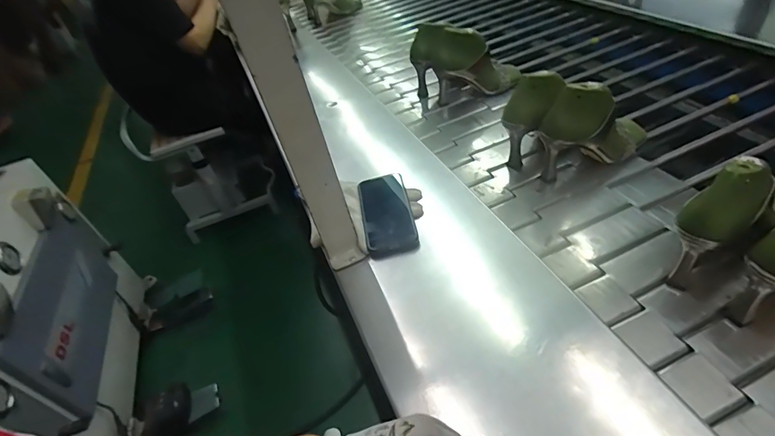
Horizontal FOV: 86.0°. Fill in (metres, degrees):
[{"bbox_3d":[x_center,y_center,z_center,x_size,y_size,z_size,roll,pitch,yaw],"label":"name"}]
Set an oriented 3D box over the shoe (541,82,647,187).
[{"bbox_3d":[0.350,-0.165,0.678,0.225,0.144,0.084,-29,43,-13],"label":"shoe"}]

